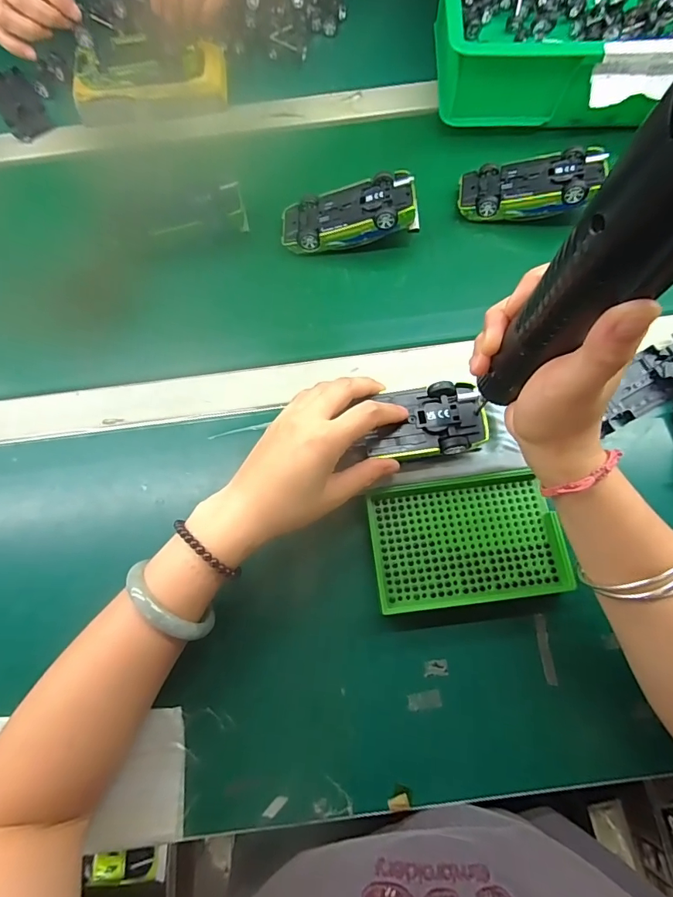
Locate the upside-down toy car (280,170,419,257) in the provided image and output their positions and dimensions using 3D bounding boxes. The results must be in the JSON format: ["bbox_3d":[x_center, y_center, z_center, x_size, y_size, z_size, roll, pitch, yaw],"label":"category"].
[{"bbox_3d":[0.013,-0.227,0.439,0.129,0.031,0.055,-7,70,14],"label":"upside-down toy car"}]

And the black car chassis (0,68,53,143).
[{"bbox_3d":[-0.375,-0.408,0.525,0.047,0.007,0.121,-34,73,-10],"label":"black car chassis"}]

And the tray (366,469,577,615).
[{"bbox_3d":[0.097,0.069,0.340,0.138,0.025,0.091,-7,71,-1],"label":"tray"}]

